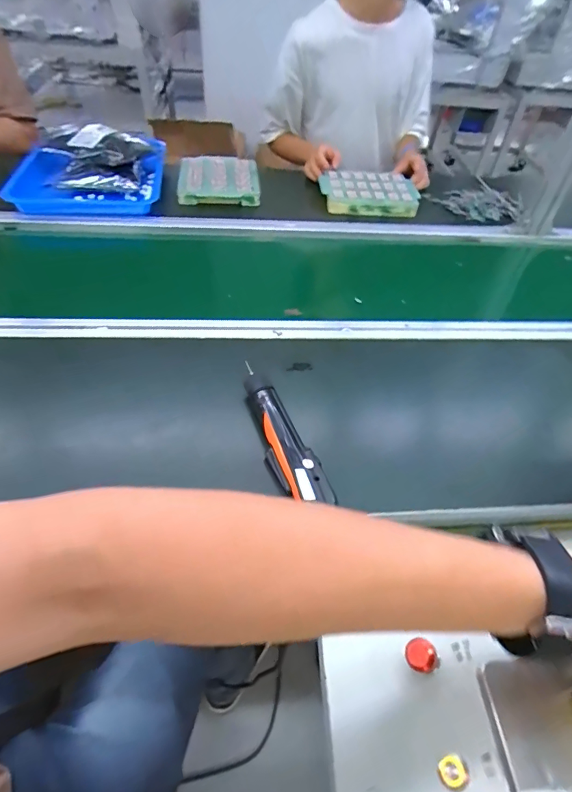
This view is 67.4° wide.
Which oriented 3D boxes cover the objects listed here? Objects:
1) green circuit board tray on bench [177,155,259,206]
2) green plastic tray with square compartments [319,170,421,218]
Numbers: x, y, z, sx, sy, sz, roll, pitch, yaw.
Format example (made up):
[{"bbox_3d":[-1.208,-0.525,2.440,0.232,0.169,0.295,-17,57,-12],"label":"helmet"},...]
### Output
[{"bbox_3d":[-0.163,-0.523,1.027,0.193,0.035,0.208,-1,48,-6],"label":"green circuit board tray on bench"},{"bbox_3d":[0.198,-0.487,1.022,0.228,0.041,0.177,-3,48,-7],"label":"green plastic tray with square compartments"}]

